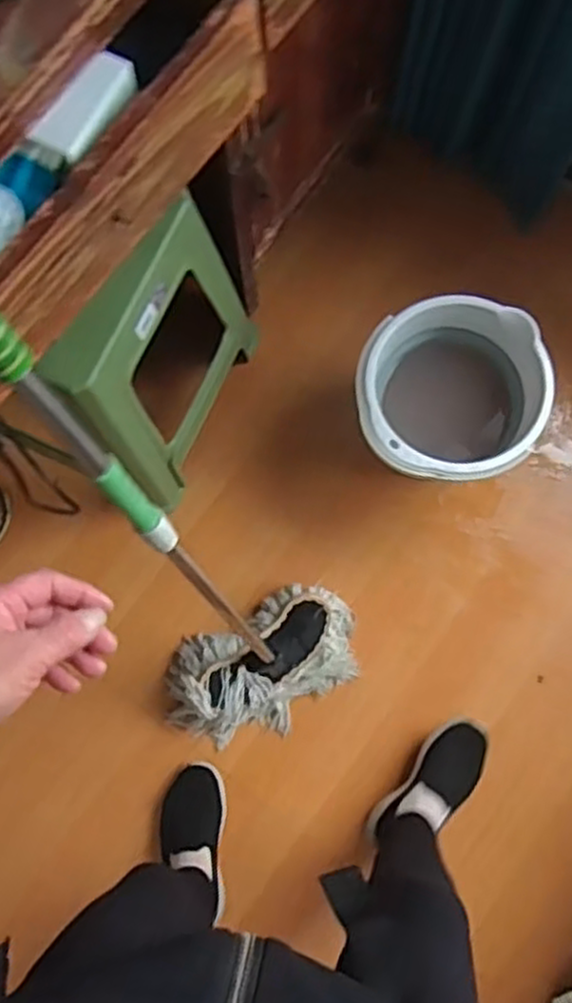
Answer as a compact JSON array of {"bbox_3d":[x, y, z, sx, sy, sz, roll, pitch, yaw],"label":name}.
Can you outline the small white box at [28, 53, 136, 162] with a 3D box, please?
[{"bbox_3d":[-0.156,-0.316,0.605,0.034,0.022,0.101,35,82,6],"label":"small white box"}]

